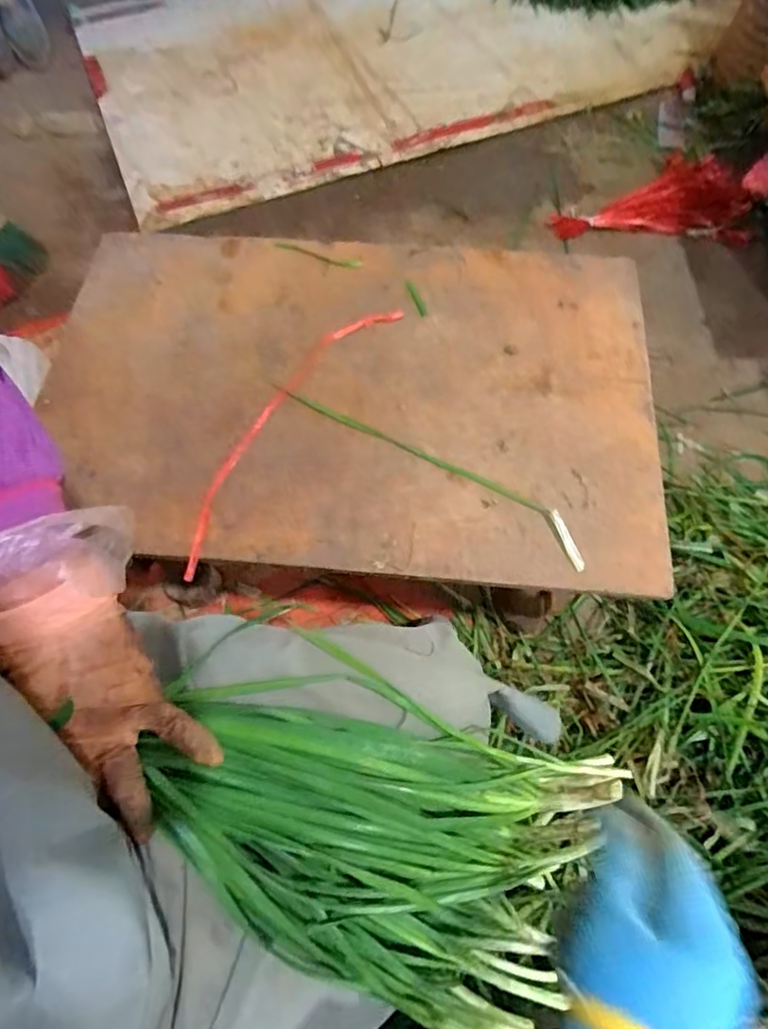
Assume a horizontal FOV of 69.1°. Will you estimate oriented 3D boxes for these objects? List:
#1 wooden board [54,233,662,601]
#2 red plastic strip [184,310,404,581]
[{"bbox_3d":[-0.039,-0.135,0.571,0.605,0.016,0.397,4,66,3],"label":"wooden board"},{"bbox_3d":[-0.100,-0.093,0.556,0.053,0.008,0.349,31,70,13],"label":"red plastic strip"}]

